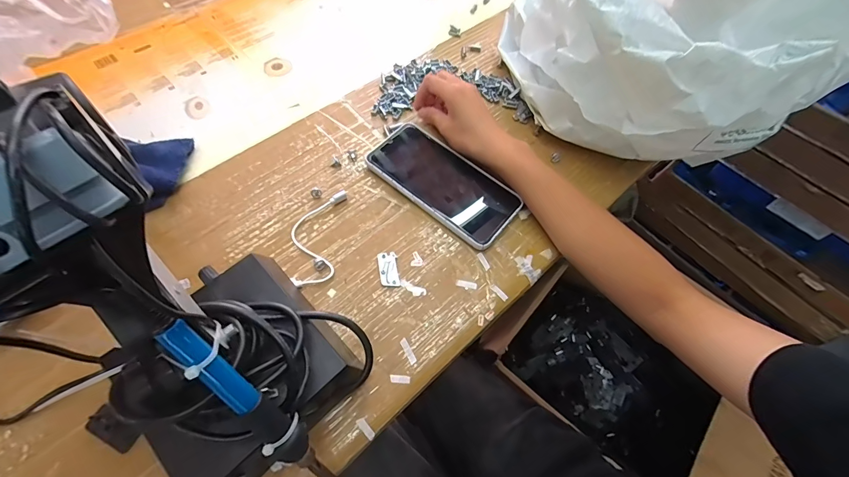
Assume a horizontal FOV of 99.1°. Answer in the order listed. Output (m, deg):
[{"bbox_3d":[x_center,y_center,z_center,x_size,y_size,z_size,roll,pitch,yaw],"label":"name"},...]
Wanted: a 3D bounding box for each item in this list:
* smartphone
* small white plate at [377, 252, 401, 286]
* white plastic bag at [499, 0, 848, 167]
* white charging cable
[{"bbox_3d":[0.020,-0.061,0.392,0.163,0.015,0.079,37,67,15],"label":"smartphone"},{"bbox_3d":[-0.035,0.029,0.347,0.019,0.004,0.034,-6,63,-6],"label":"small white plate"},{"bbox_3d":[0.254,-0.231,0.377,0.292,0.228,0.272,-19,65,-12],"label":"white plastic bag"},{"bbox_3d":[-0.109,-0.003,0.357,0.047,0.008,0.107,4,62,-1],"label":"white charging cable"}]

